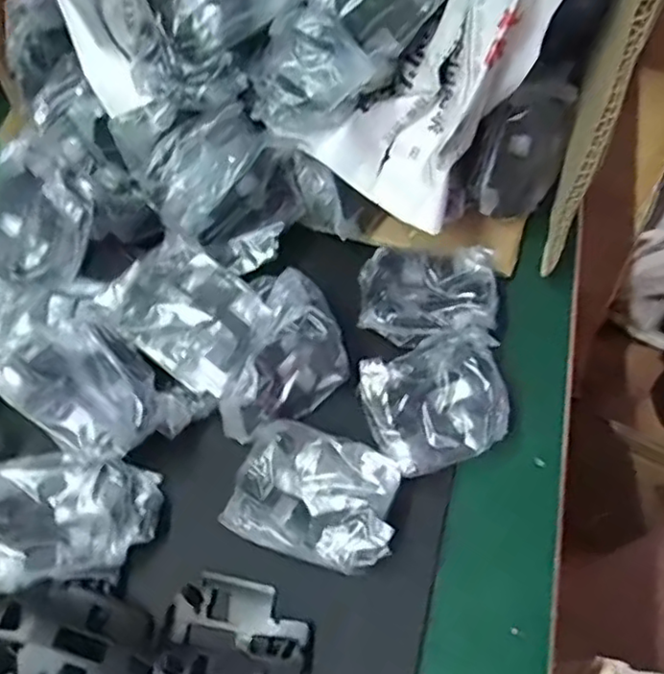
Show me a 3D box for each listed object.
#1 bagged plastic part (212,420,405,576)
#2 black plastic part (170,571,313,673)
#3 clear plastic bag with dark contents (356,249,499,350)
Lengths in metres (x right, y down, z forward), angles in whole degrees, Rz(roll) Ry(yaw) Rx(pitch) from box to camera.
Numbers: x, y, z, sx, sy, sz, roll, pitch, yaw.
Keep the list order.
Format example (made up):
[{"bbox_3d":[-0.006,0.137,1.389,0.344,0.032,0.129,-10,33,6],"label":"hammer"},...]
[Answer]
[{"bbox_3d":[-0.007,0.074,0.314,0.073,0.017,0.059,16,68,10],"label":"bagged plastic part"},{"bbox_3d":[-0.039,0.130,0.308,0.064,0.013,0.032,12,67,8],"label":"black plastic part"},{"bbox_3d":[0.052,-0.024,0.361,0.073,0.022,0.054,1,66,3],"label":"clear plastic bag with dark contents"}]

